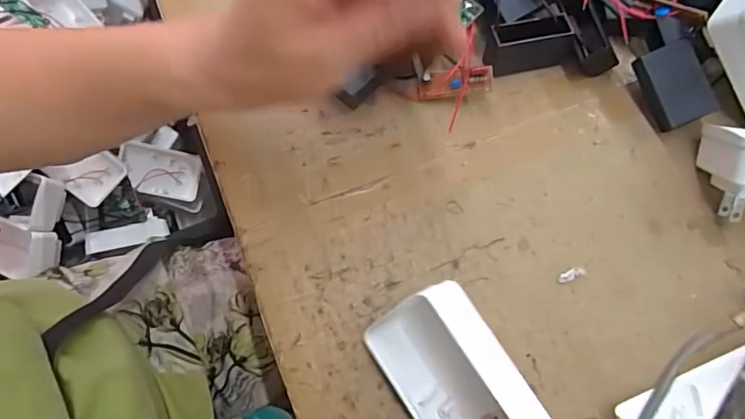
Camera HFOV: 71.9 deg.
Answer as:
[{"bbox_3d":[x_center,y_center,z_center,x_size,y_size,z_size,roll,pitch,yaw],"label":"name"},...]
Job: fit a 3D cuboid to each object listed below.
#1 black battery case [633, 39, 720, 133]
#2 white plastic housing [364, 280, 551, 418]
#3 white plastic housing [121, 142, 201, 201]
[{"bbox_3d":[0.182,-0.074,0.309,0.034,0.011,0.048,-23,93,6],"label":"black battery case"},{"bbox_3d":[0.043,0.083,0.252,0.031,0.057,0.087,-16,67,-47],"label":"white plastic housing"},{"bbox_3d":[-0.249,-0.043,0.605,0.087,0.020,0.055,14,82,-38],"label":"white plastic housing"}]

